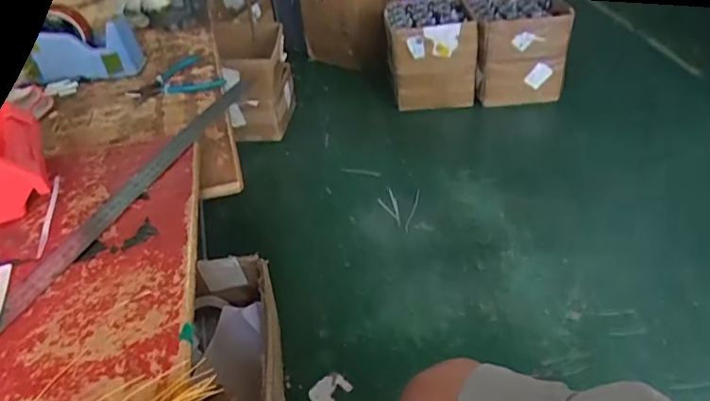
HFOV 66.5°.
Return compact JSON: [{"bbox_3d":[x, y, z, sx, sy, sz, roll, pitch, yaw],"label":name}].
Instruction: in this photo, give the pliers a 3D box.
[{"bbox_3d":[-0.303,-0.199,0.903,0.139,0.013,0.139,-27,44,-26],"label":"pliers"}]

